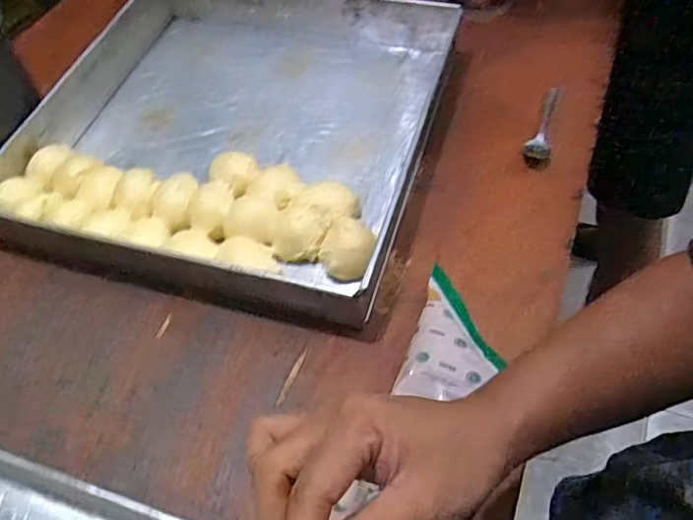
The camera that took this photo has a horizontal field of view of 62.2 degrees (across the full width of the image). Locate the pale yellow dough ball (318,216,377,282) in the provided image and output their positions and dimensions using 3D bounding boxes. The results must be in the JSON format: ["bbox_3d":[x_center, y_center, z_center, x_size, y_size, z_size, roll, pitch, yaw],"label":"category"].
[{"bbox_3d":[0.002,-0.010,0.521,0.048,0.040,0.055,21,59,20],"label":"pale yellow dough ball"}]

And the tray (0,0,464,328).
[{"bbox_3d":[-0.126,-0.162,0.625,0.415,0.050,0.419,11,57,14],"label":"tray"}]

